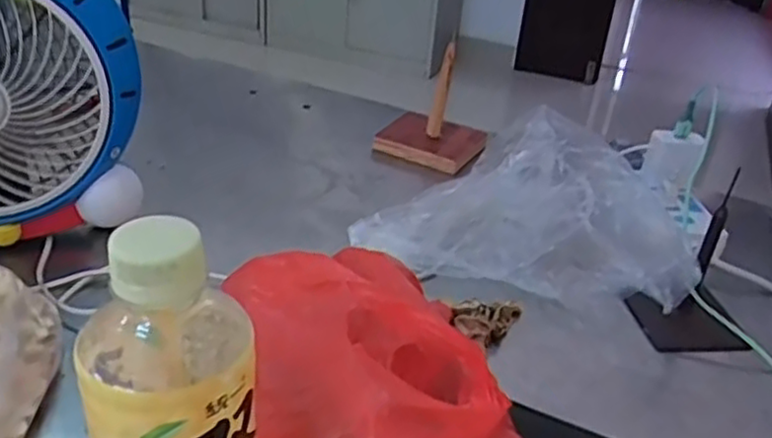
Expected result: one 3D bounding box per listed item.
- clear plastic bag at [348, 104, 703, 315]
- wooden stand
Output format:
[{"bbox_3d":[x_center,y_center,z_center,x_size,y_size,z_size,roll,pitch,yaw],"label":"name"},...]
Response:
[{"bbox_3d":[0.118,-0.011,0.597,0.280,0.115,0.115,7,30,5],"label":"clear plastic bag"},{"bbox_3d":[0.052,-0.124,0.780,0.107,0.108,0.092,17,32,22],"label":"wooden stand"}]

